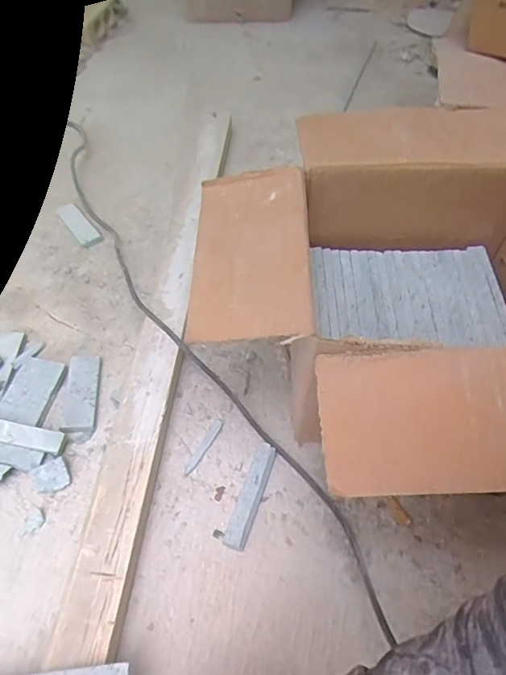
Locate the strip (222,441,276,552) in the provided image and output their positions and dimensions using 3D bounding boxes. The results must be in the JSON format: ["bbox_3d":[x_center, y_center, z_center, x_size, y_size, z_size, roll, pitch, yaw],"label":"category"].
[{"bbox_3d":[-0.001,0.165,0.519,0.023,0.011,0.114,16,54,12],"label":"strip"}]

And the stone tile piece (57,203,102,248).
[{"bbox_3d":[-0.274,-0.179,0.772,0.033,0.009,0.108,-30,58,-21],"label":"stone tile piece"}]

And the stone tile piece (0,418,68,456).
[{"bbox_3d":[-0.258,0.106,0.542,0.098,0.011,0.028,9,53,6],"label":"stone tile piece"}]

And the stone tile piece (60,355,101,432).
[{"bbox_3d":[-0.203,0.065,0.586,0.038,0.013,0.101,-4,52,-3],"label":"stone tile piece"}]

